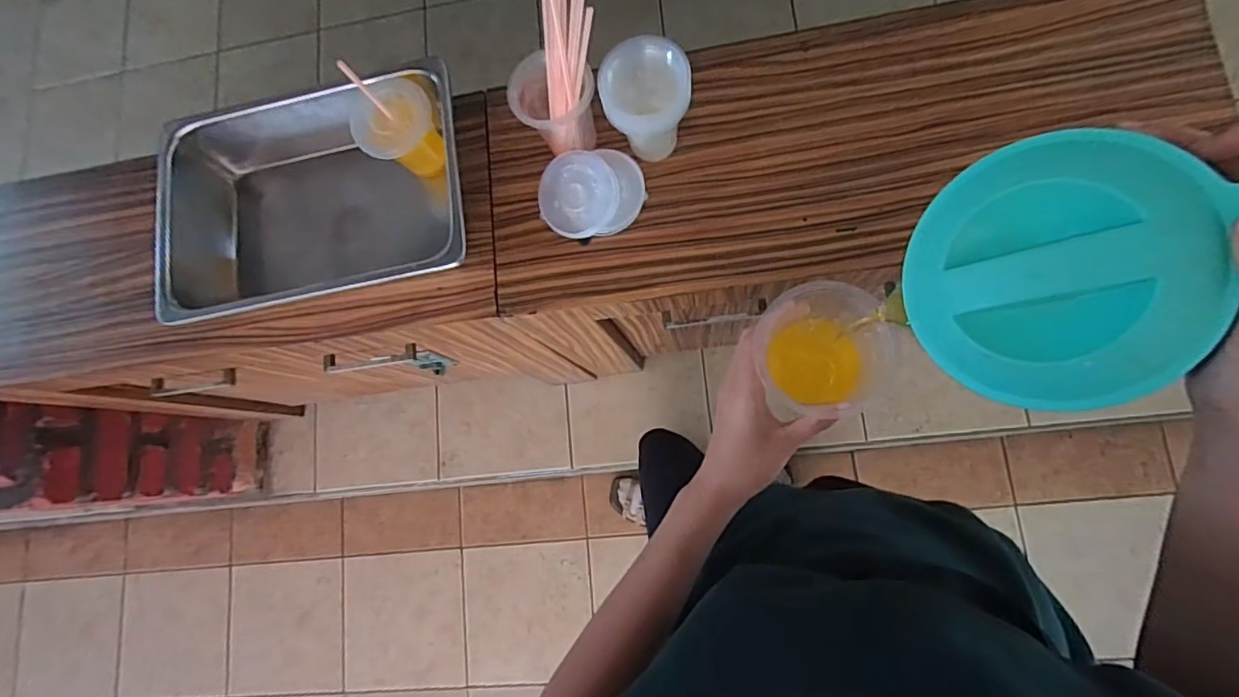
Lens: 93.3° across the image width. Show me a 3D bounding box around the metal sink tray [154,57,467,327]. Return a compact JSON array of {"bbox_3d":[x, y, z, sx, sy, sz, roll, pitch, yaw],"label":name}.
[{"bbox_3d":[-0.359,-0.184,0.704,0.367,0.100,0.249,-9,79,7],"label":"metal sink tray"}]

